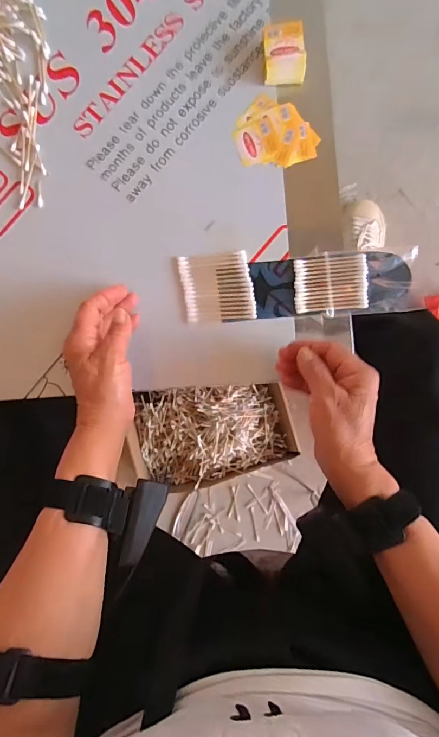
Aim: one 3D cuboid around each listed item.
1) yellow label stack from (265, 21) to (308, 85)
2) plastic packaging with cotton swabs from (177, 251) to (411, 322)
[{"bbox_3d":[0.067,-0.322,0.420,0.041,0.022,0.052,-4,88,2],"label":"yellow label stack"},{"bbox_3d":[0.076,-0.087,0.422,0.227,0.009,0.069,-2,88,2],"label":"plastic packaging with cotton swabs"}]

